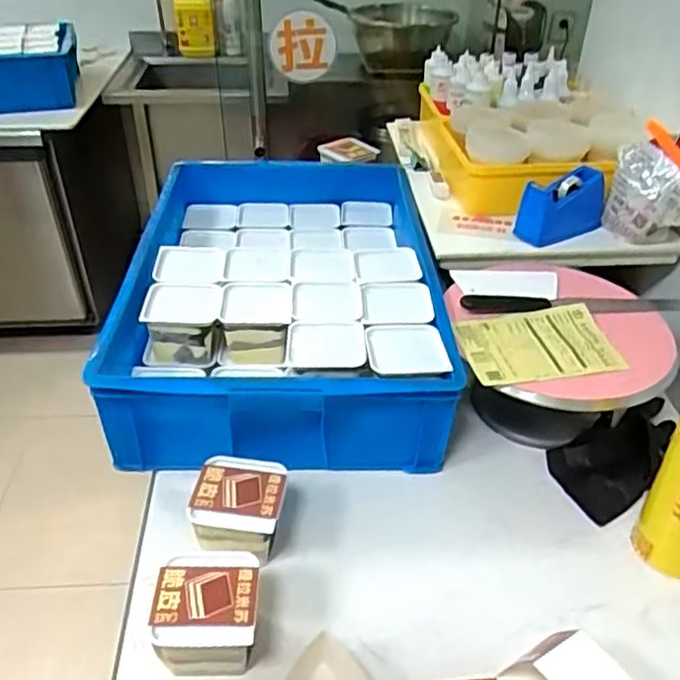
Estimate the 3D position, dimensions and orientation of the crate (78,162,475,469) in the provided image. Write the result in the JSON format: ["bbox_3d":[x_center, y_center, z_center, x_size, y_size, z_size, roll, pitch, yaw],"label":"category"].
[{"bbox_3d":[-0.079,-0.068,1.014,0.430,0.177,0.645,0,38,0],"label":"crate"}]

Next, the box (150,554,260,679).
[{"bbox_3d":[-0.124,0.268,0.625,0.094,0.088,0.102,-1,38,-1],"label":"box"}]

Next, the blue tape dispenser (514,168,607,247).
[{"bbox_3d":[0.346,-0.206,1.007,0.139,0.086,0.056,-17,41,-21],"label":"blue tape dispenser"}]

